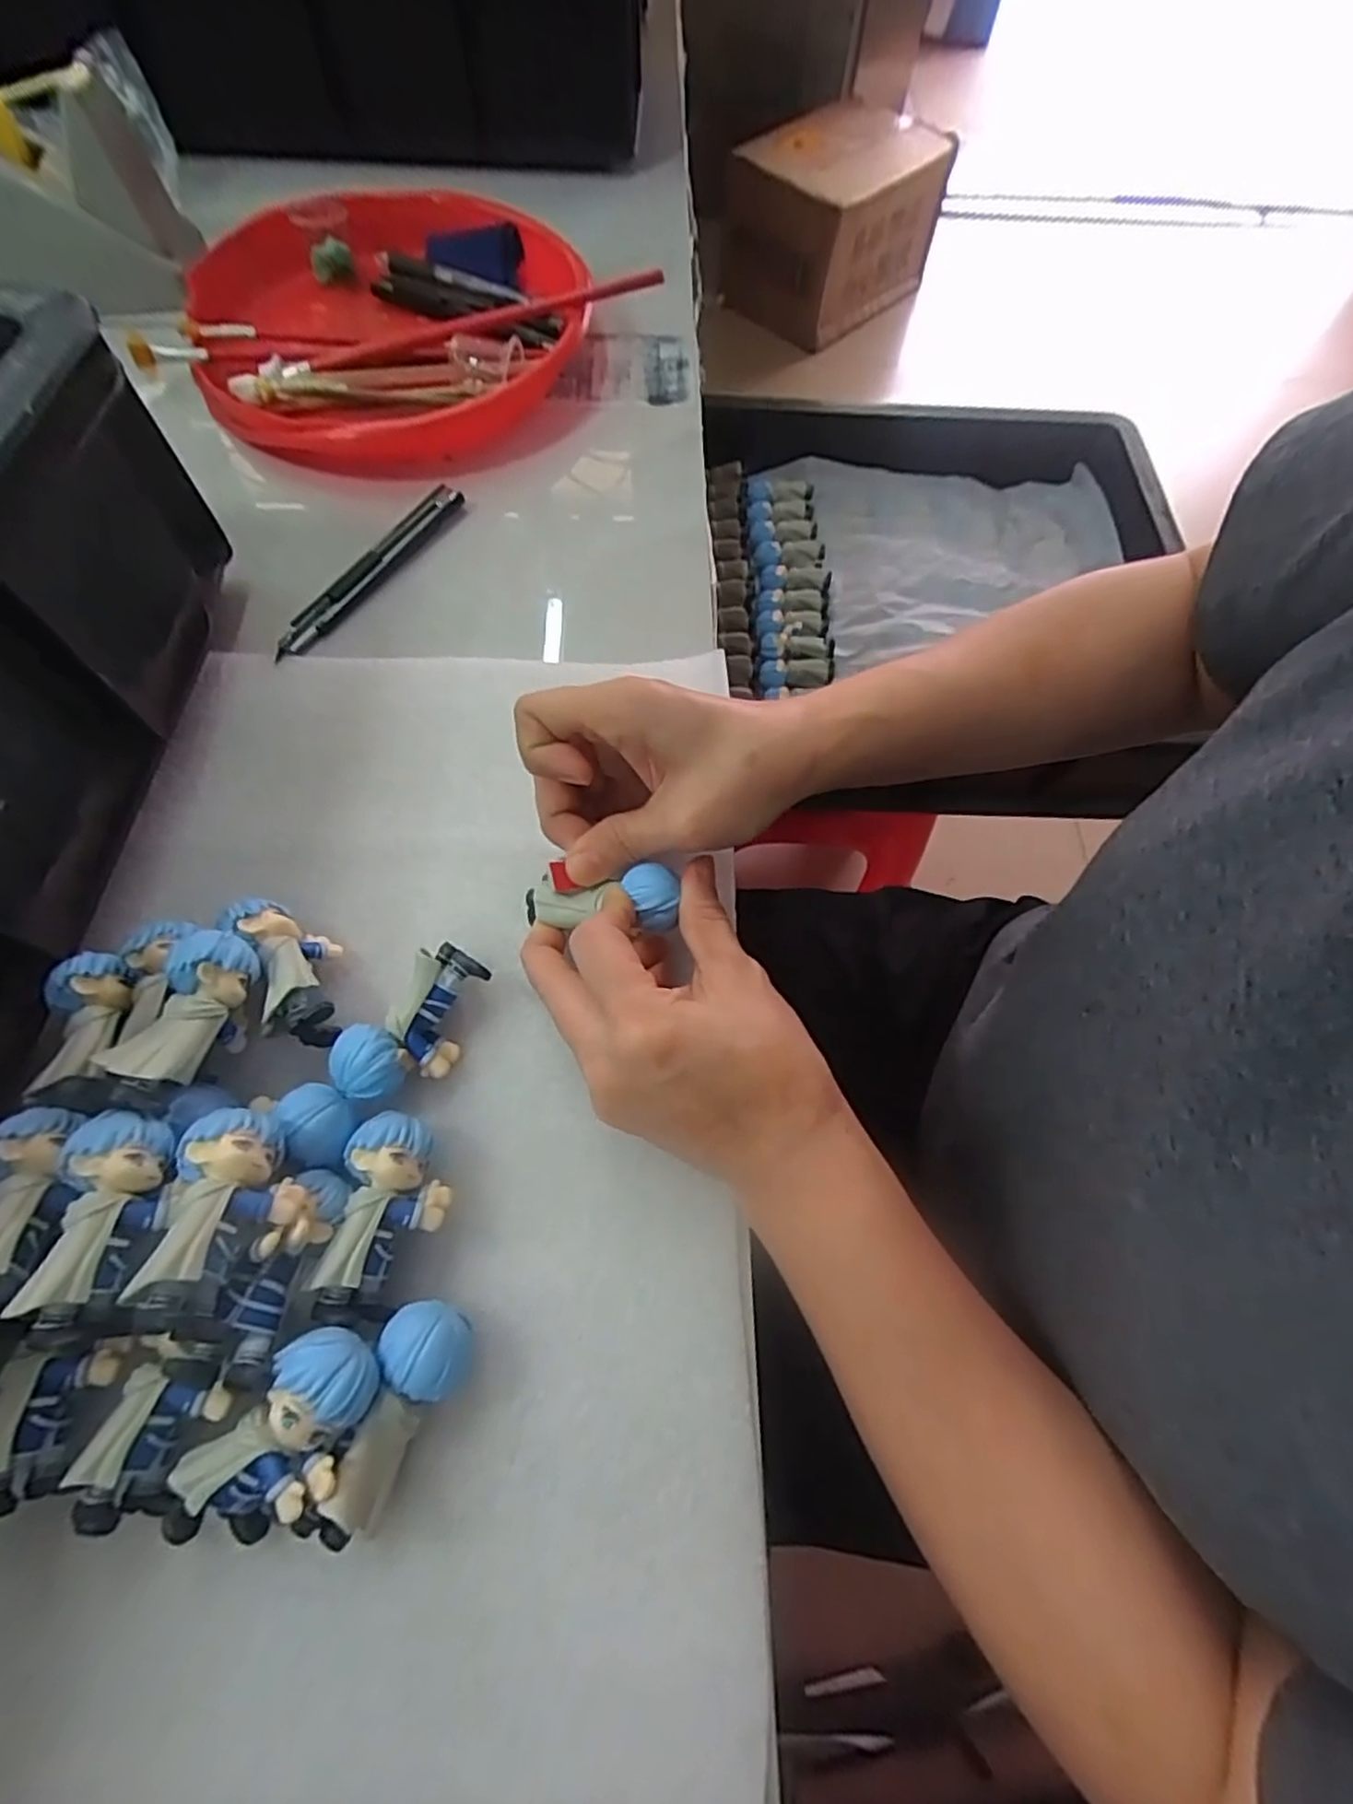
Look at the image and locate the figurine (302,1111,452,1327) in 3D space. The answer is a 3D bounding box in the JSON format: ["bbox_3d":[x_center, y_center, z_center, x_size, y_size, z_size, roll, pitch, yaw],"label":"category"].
[{"bbox_3d":[-0.093,0.103,0.241,0.032,0.032,0.061,2,65,0],"label":"figurine"}]

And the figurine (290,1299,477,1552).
[{"bbox_3d":[-0.083,0.153,0.218,0.025,0.028,0.061,22,67,8],"label":"figurine"}]

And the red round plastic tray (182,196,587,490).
[{"bbox_3d":[-0.182,-0.374,0.463,0.246,0.040,0.256,1,65,-1],"label":"red round plastic tray"}]

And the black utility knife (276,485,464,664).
[{"bbox_3d":[-0.158,-0.173,0.383,0.018,0.008,0.133,30,68,12],"label":"black utility knife"}]

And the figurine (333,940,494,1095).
[{"bbox_3d":[-0.095,0.047,0.269,0.031,0.028,0.062,38,70,15],"label":"figurine"}]

